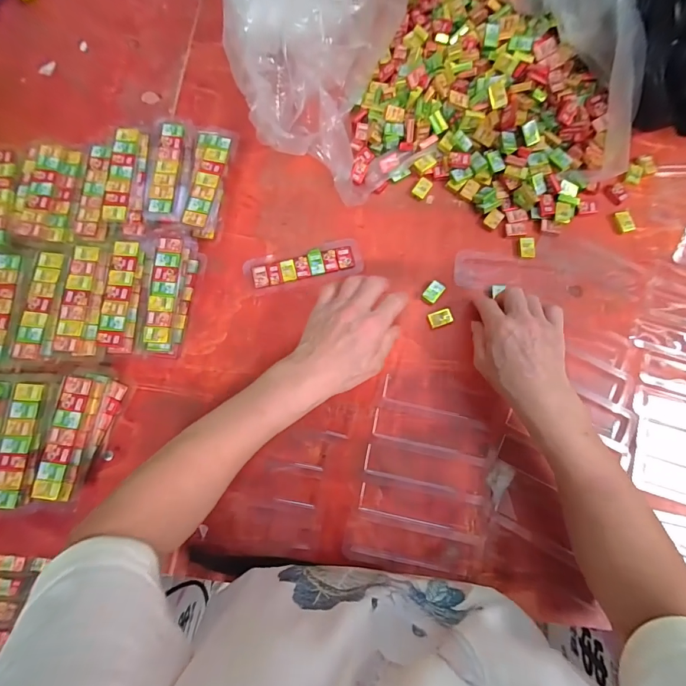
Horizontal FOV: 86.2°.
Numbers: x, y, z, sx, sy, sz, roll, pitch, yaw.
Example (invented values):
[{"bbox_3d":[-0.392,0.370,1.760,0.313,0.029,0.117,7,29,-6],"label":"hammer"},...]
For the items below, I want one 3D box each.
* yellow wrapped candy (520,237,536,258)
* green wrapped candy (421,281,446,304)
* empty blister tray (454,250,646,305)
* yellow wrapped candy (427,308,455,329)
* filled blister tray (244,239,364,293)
[{"bbox_3d":[0.223,-0.116,0.443,0.019,0.006,0.026,3,78,1],"label":"yellow wrapped candy"},{"bbox_3d":[0.106,-0.060,0.431,0.018,0.006,0.028,40,81,8],"label":"green wrapped candy"},{"bbox_3d":[0.242,-0.079,0.437,0.214,0.009,0.056,6,78,2],"label":"empty blister tray"},{"bbox_3d":[0.113,-0.028,0.427,0.026,0.008,0.017,-18,78,-4],"label":"yellow wrapped candy"},{"bbox_3d":[-0.045,-0.092,0.439,0.139,0.009,0.045,-12,78,-2],"label":"filled blister tray"}]

